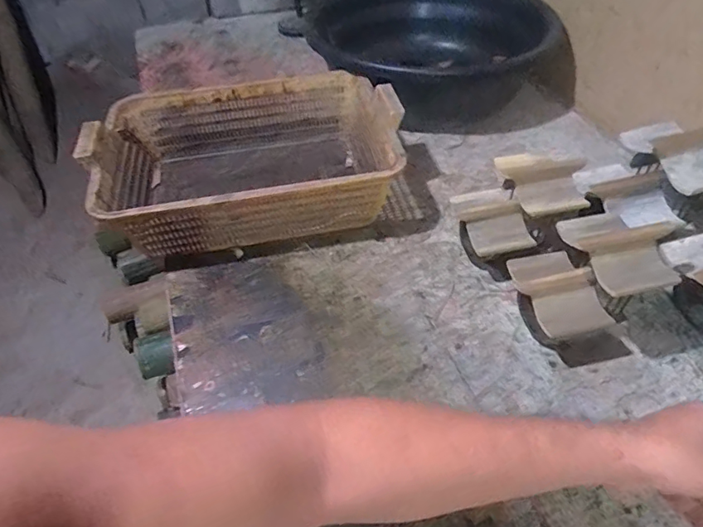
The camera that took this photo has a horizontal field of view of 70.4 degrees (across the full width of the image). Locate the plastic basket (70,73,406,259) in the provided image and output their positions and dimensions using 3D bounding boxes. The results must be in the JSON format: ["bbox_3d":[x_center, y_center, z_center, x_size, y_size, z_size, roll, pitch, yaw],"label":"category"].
[{"bbox_3d":[-0.143,-0.140,0.722,0.415,0.150,0.290,-15,47,-15],"label":"plastic basket"}]

